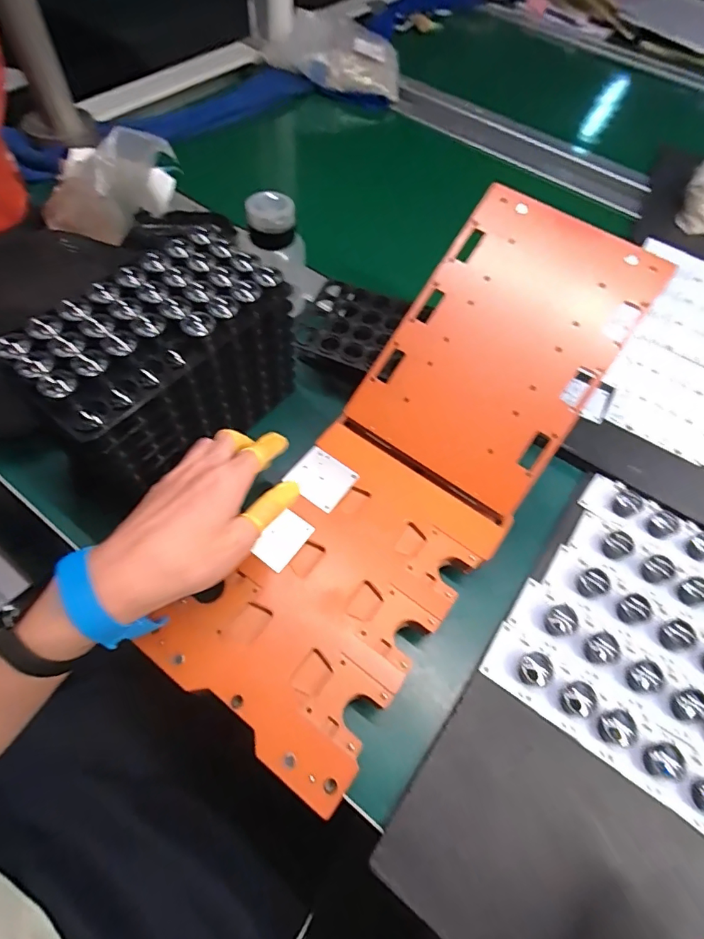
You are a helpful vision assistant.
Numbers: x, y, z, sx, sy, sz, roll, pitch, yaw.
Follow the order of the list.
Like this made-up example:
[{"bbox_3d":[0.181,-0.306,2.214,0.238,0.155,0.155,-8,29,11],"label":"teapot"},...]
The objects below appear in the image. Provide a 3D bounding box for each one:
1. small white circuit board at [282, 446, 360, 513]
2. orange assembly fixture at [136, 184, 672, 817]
[{"bbox_3d":[-0.025,0.007,0.386,0.048,0.006,0.043,33,64,15],"label":"small white circuit board"},{"bbox_3d":[0.057,-0.009,0.368,0.158,0.061,0.443,33,79,15],"label":"orange assembly fixture"}]

